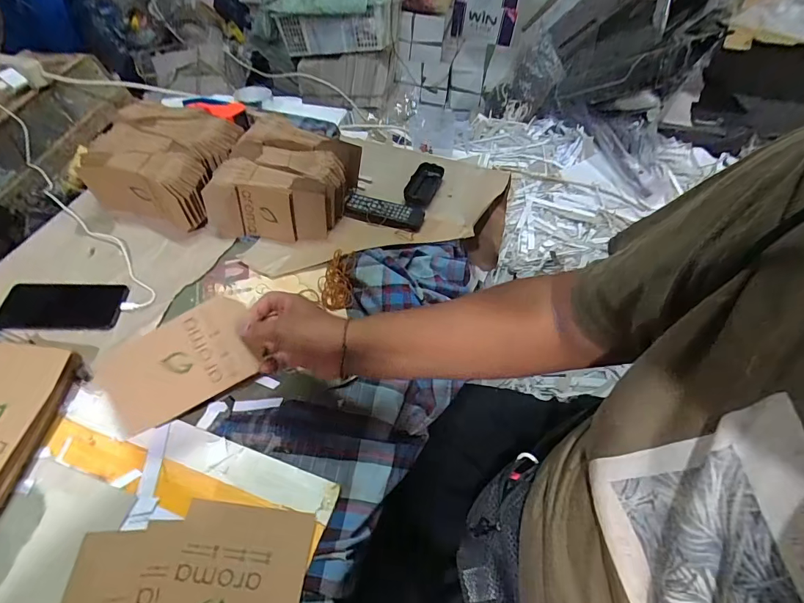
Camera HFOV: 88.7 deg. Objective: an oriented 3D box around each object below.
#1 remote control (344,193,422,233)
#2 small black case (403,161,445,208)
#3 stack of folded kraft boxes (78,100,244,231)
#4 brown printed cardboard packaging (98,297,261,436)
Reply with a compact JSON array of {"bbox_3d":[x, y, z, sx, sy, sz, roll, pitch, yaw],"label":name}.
[{"bbox_3d":[-0.032,-0.163,0.737,0.140,0.017,0.056,15,54,10],"label":"remote control"},{"bbox_3d":[0.043,-0.227,0.789,0.052,0.024,0.134,15,54,10],"label":"small black case"},{"bbox_3d":[-0.410,-0.244,0.729,0.219,0.109,0.198,12,54,8],"label":"stack of folded kraft boxes"},{"bbox_3d":[-0.252,0.071,0.466,0.177,0.009,0.097,-27,89,-1],"label":"brown printed cardboard packaging"}]

